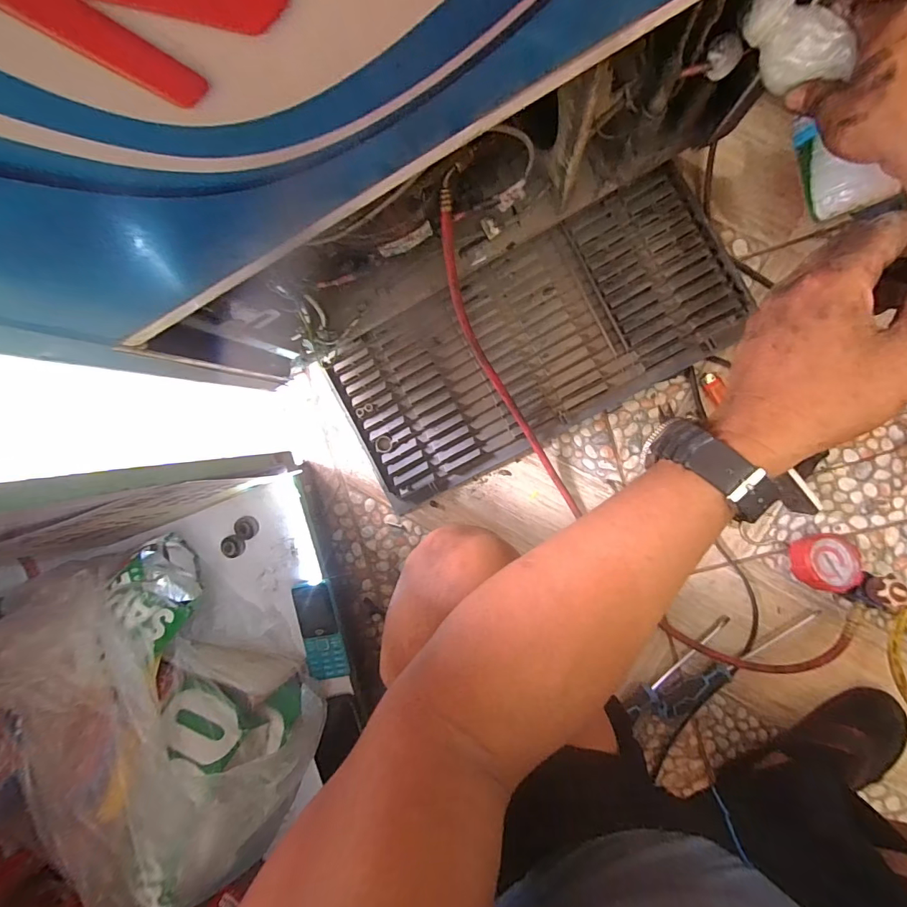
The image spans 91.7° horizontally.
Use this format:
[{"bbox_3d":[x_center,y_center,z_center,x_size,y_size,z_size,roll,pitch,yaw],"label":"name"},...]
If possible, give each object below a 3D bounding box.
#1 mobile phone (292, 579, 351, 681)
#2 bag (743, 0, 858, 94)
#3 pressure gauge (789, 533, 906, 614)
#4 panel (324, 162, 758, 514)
[{"bbox_3d":[-0.168,0.225,0.554,0.052,0.016,0.120,-14,92,7],"label":"mobile phone"},{"bbox_3d":[0.255,-0.308,0.327,0.041,0.033,0.076,-34,89,8],"label":"bag"},{"bbox_3d":[0.507,0.151,0.570,0.110,0.069,0.074,24,96,5],"label":"pressure gauge"},{"bbox_3d":[0.102,-0.145,0.614,0.536,0.029,0.251,-27,90,8],"label":"panel"}]

